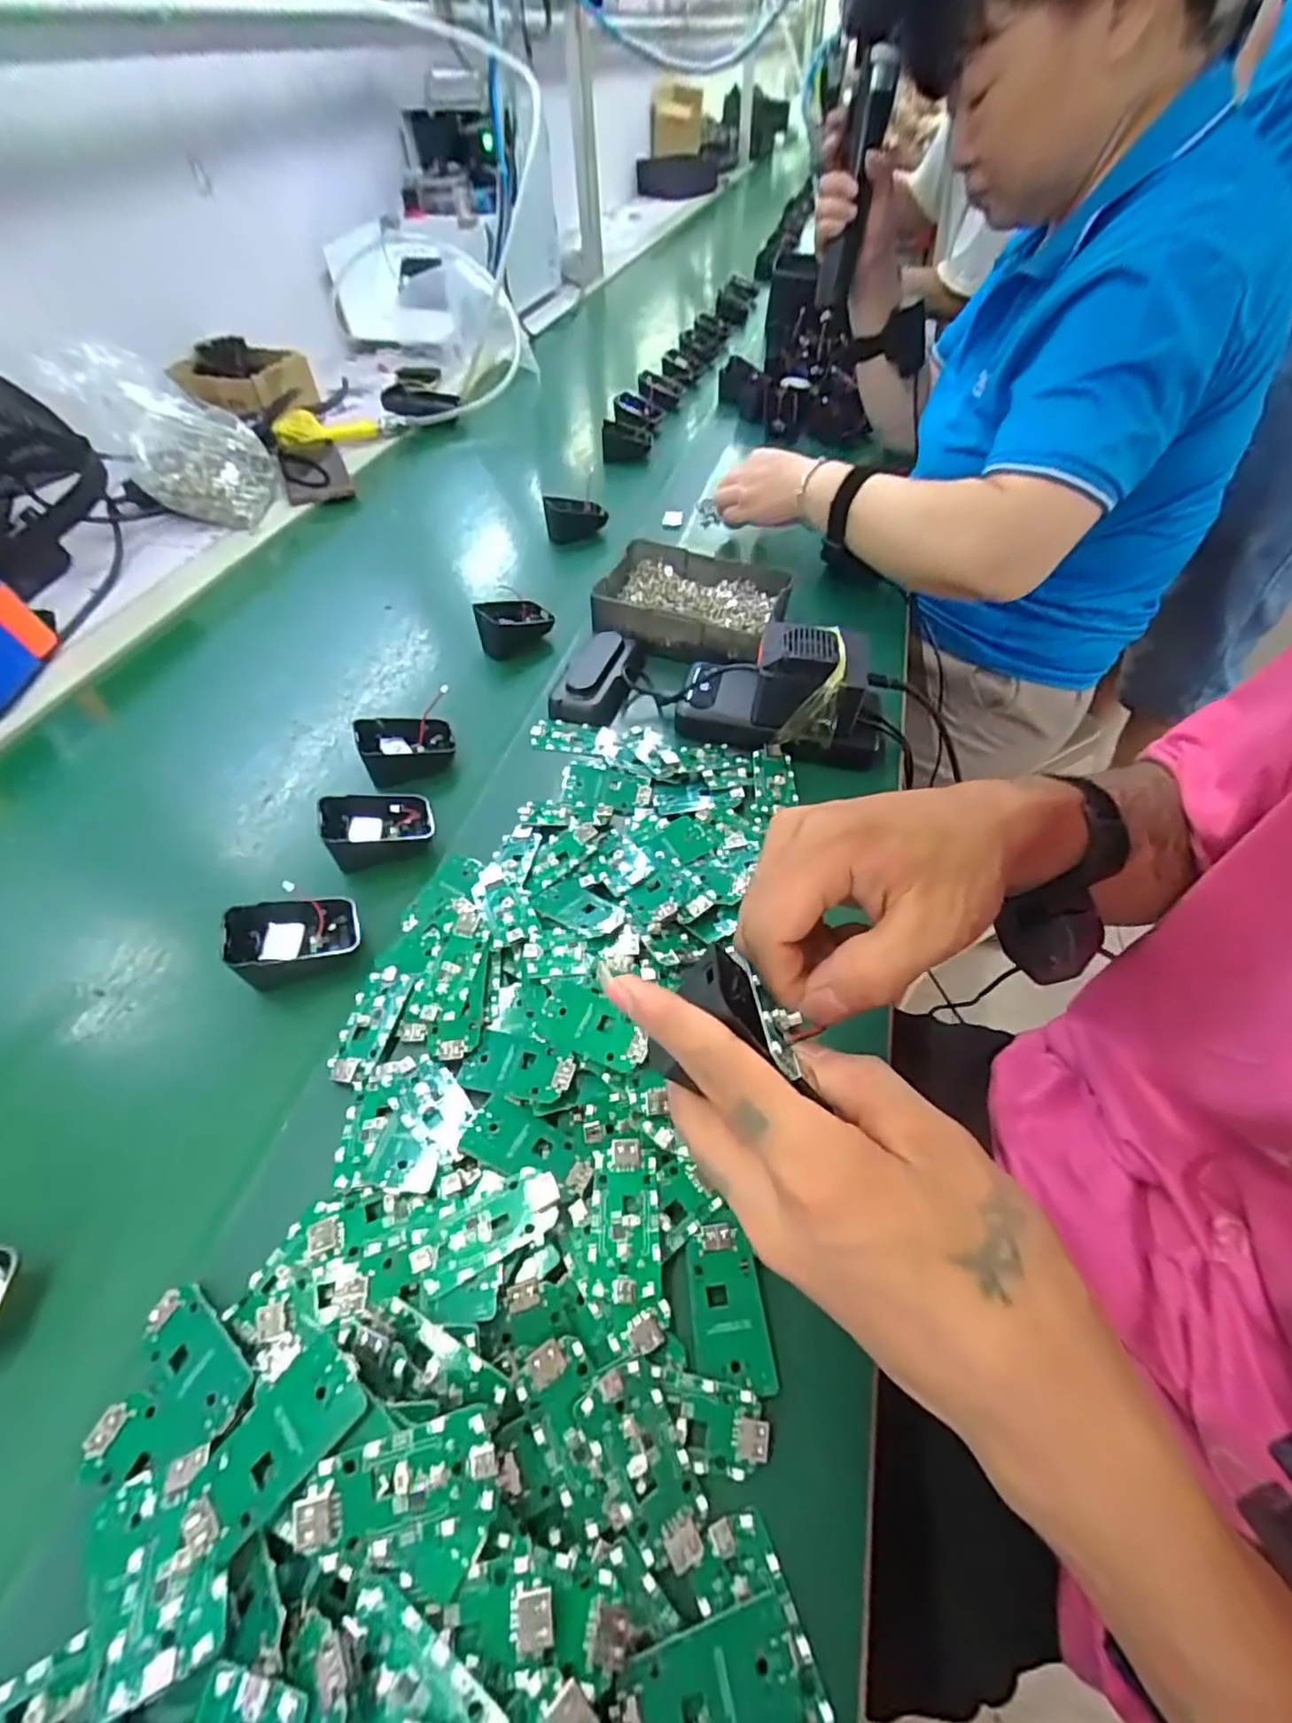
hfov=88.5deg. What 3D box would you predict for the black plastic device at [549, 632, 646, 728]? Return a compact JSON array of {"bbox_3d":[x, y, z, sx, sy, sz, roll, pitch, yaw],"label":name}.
[{"bbox_3d":[-0.041,-0.154,0.549,0.057,0.026,0.096,9,52,8],"label":"black plastic device"}]

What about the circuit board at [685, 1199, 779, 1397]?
[{"bbox_3d":[0.035,0.191,0.288,0.031,0.008,0.063,-6,51,-4],"label":"circuit board"}]

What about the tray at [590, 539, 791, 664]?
[{"bbox_3d":[0.040,-0.234,0.607,0.162,0.044,0.127,13,53,11],"label":"tray"}]

